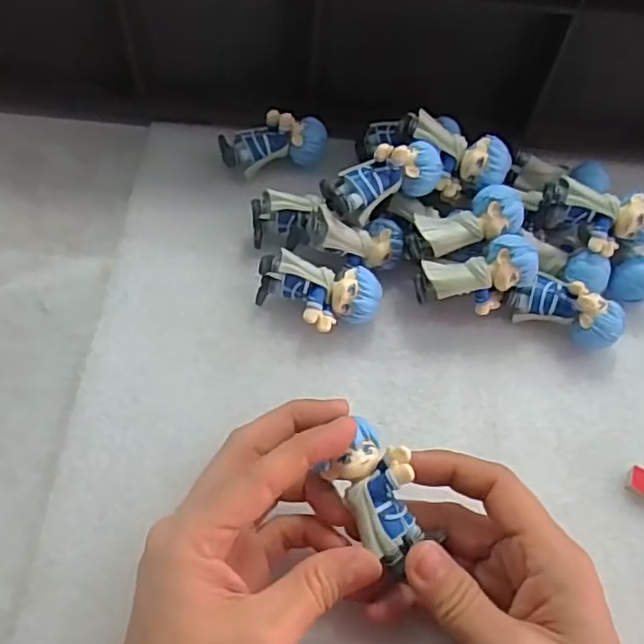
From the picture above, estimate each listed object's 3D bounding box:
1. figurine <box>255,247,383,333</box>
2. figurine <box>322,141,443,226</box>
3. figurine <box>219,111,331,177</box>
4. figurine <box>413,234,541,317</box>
[{"bbox_3d":[-0.003,-0.012,0.331,0.062,0.029,0.031,13,59,4],"label":"figurine"},{"bbox_3d":[0.032,-0.074,0.329,0.063,0.028,0.024,-20,62,-1],"label":"figurine"},{"bbox_3d":[-0.028,-0.105,0.380,0.061,0.036,0.023,-9,60,-9],"label":"figurine"},{"bbox_3d":[0.077,-0.020,0.330,0.058,0.045,0.024,-11,61,-10],"label":"figurine"}]

